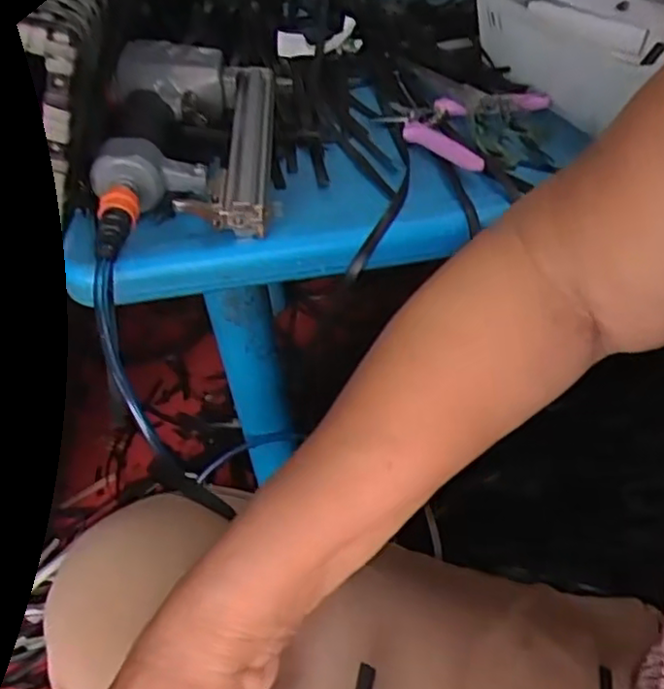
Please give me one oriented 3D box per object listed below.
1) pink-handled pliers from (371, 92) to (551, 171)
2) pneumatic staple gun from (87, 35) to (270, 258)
[{"bbox_3d":[0.102,-0.203,0.604,0.135,0.016,0.134,26,52,27],"label":"pink-handled pliers"},{"bbox_3d":[-0.119,-0.162,0.555,0.135,0.061,0.255,-4,44,-1],"label":"pneumatic staple gun"}]

